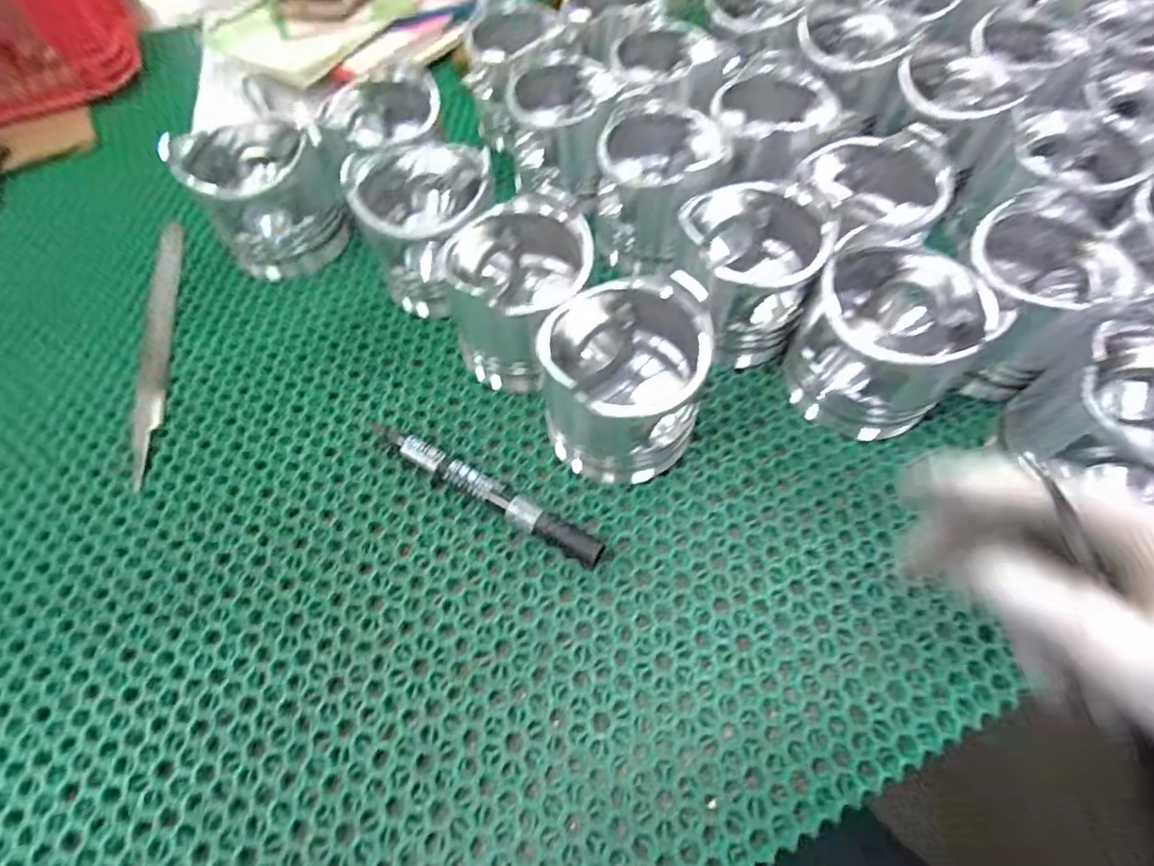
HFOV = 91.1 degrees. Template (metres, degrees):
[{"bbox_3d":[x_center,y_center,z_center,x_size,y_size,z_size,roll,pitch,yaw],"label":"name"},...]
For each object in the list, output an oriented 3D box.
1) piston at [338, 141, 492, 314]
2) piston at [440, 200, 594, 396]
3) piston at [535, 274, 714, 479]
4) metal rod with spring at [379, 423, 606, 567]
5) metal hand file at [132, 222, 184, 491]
[{"bbox_3d":[-0.105,-0.145,0.397,0.094,0.095,0.091,-1,59,2],"label":"piston"},{"bbox_3d":[-0.036,-0.089,0.358,0.086,0.094,0.086,-14,60,-7],"label":"piston"},{"bbox_3d":[0.027,-0.029,0.324,0.088,0.086,0.092,0,59,1],"label":"piston"},{"bbox_3d":[-0.058,0.030,0.332,0.164,0.017,0.019,28,64,16],"label":"metal rod with spring"},{"bbox_3d":[-0.306,-0.069,0.411,0.024,0.006,0.237,-14,60,-7],"label":"metal hand file"}]

